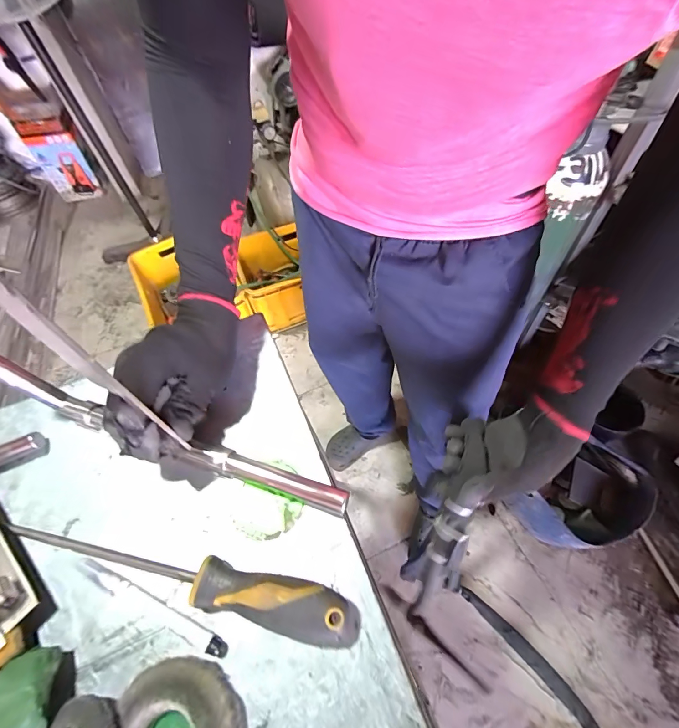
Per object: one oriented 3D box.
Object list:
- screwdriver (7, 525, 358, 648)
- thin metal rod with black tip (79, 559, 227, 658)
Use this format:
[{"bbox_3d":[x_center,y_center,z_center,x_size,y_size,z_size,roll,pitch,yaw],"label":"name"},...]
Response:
[{"bbox_3d":[-0.129,0.155,0.261,0.285,0.031,0.031,8,57,11],"label":"screwdriver"},{"bbox_3d":[-0.140,0.179,0.257,0.130,0.010,0.013,17,59,16],"label":"thin metal rod with black tip"}]

